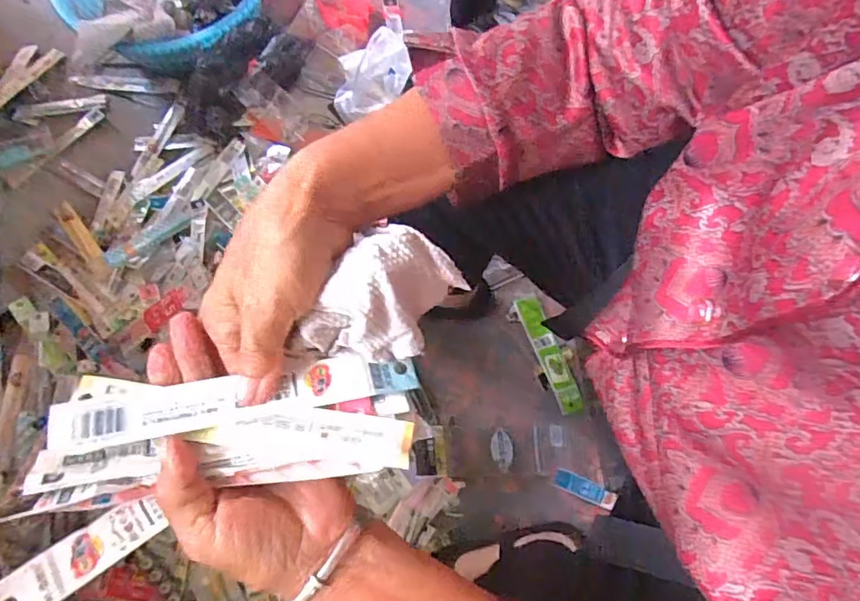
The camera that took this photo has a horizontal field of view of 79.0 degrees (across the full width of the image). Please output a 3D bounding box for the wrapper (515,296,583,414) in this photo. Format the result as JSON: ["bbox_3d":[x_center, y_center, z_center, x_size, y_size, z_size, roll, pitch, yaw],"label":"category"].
[{"bbox_3d":[0.171,0.077,0.749,0.034,0.015,0.173,-20,76,-6],"label":"wrapper"}]

